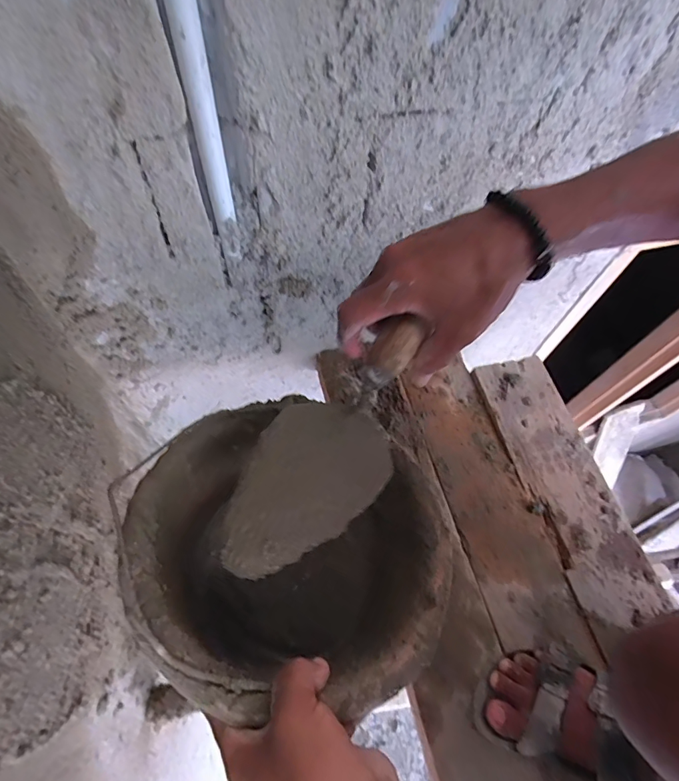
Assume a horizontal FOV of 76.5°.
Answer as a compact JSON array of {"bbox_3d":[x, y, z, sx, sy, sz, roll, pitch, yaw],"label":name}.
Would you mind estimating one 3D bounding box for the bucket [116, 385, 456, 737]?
[{"bbox_3d":[-0.048,0.162,0.389,0.244,0.171,0.238,19,43,1],"label":"bucket"}]

